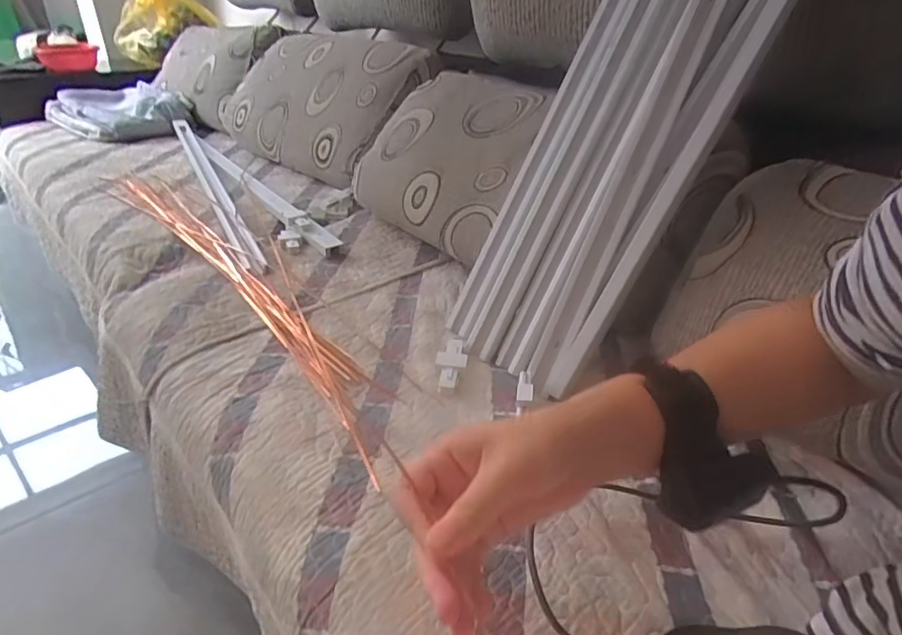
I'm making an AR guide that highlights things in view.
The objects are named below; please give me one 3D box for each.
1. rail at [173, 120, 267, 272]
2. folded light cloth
[{"bbox_3d":[-0.487,-0.285,1.090,0.036,0.031,0.857,-15,35,-26],"label":"rail"},{"bbox_3d":[-0.885,-0.551,1.440,0.364,0.087,0.229,22,36,29],"label":"folded light cloth"}]

